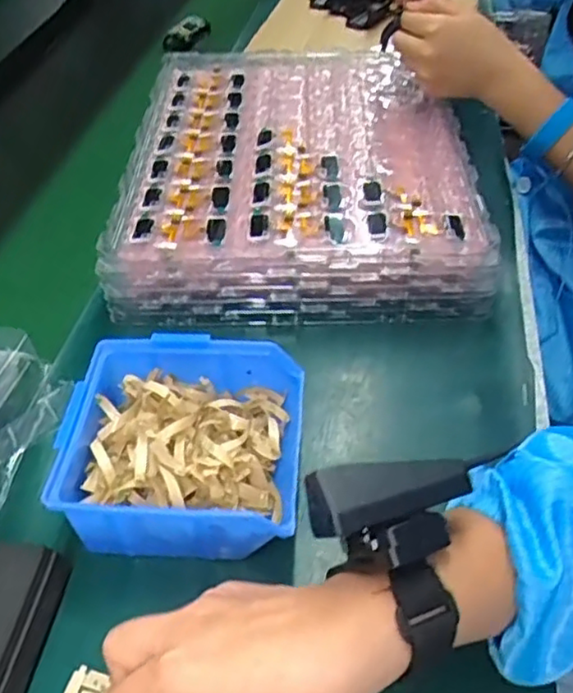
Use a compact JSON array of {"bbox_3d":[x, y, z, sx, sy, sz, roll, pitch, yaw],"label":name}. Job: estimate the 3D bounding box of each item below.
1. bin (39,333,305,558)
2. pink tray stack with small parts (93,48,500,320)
[{"bbox_3d":[-0.060,0.064,0.409,0.135,0.071,0.125,1,46,4],"label":"bin"},{"bbox_3d":[0.015,-0.178,0.657,0.314,0.073,0.390,0,46,3],"label":"pink tray stack with small parts"}]

